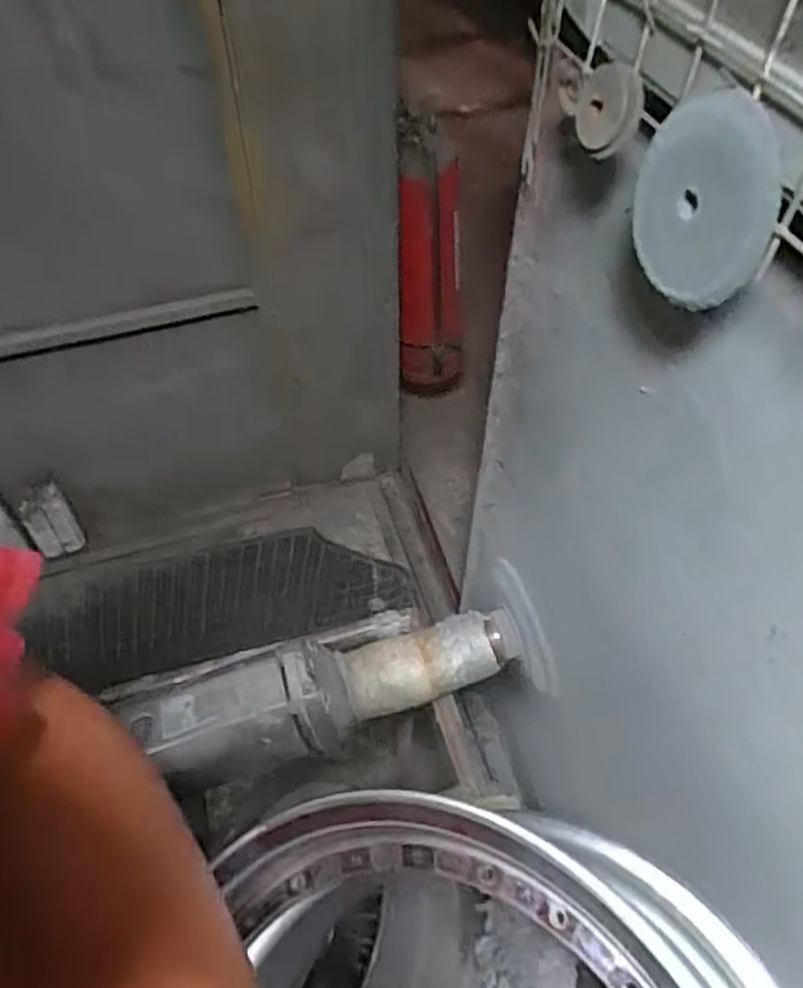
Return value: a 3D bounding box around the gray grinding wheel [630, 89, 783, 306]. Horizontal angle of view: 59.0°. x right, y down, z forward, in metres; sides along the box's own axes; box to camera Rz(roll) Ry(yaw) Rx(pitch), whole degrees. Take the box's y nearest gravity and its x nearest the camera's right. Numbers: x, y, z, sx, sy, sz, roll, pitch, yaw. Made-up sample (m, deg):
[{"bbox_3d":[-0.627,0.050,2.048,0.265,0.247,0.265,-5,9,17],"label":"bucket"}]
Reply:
[{"bbox_3d":[0.178,-0.171,0.418,0.012,0.109,0.106,-12,71,-25],"label":"gray grinding wheel"}]

